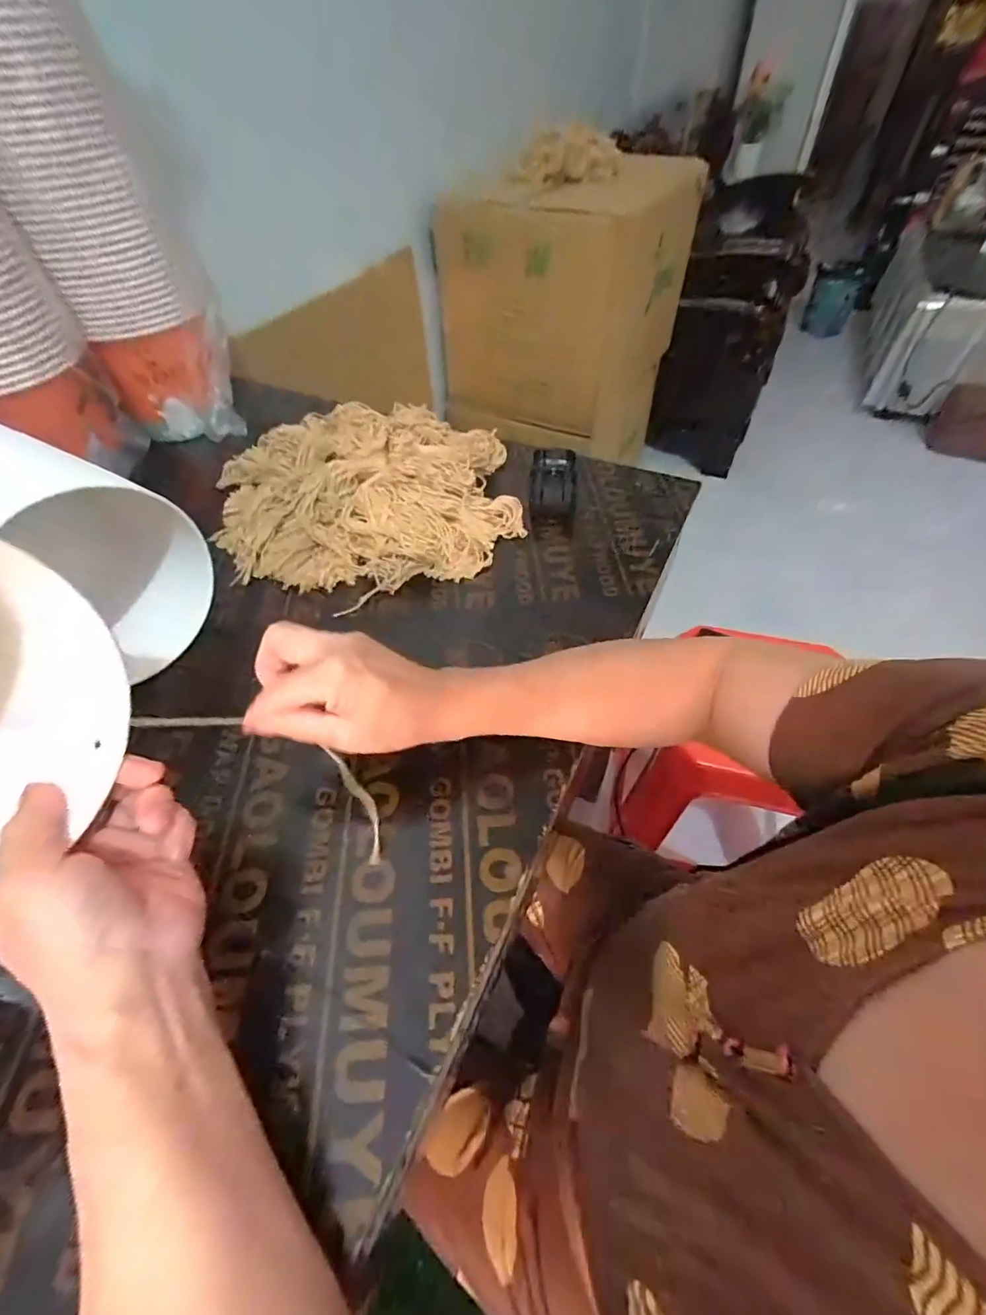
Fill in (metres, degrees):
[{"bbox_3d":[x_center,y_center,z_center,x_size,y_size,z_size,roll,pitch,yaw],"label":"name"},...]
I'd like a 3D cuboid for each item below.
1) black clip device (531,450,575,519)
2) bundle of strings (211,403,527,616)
[{"bbox_3d":[0.070,-0.205,0.593,0.050,0.026,0.107,4,51,5],"label":"black clip device"},{"bbox_3d":[-0.139,-0.184,0.549,0.330,0.061,0.275,-8,51,-4],"label":"bundle of strings"}]

